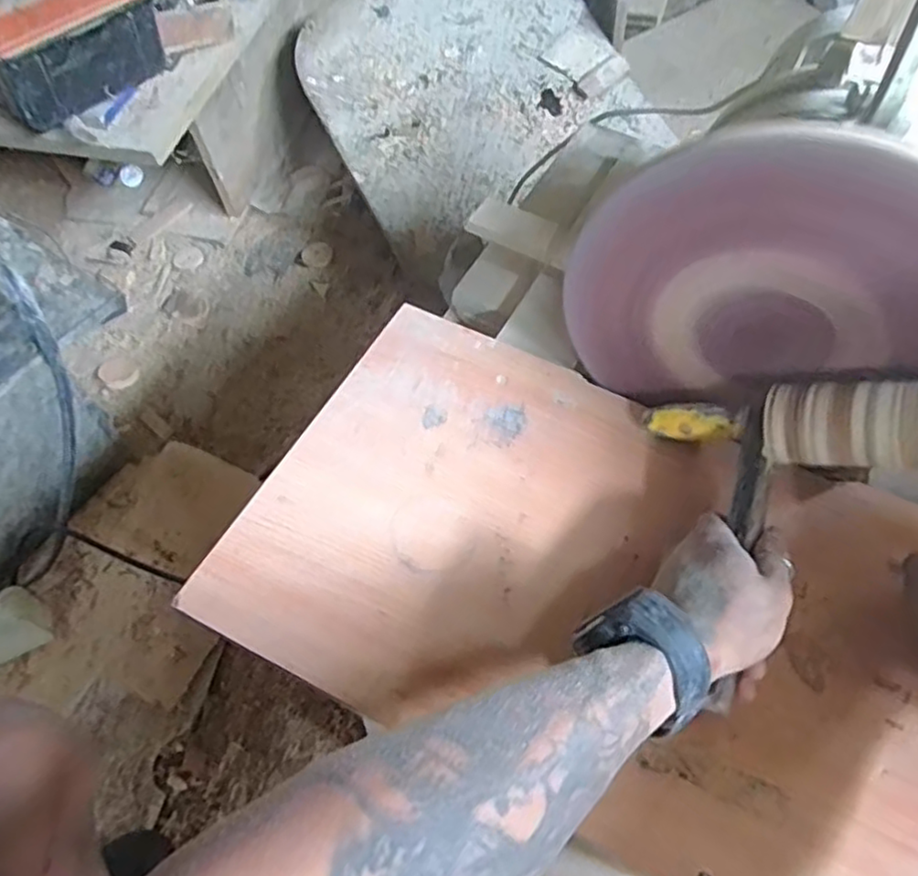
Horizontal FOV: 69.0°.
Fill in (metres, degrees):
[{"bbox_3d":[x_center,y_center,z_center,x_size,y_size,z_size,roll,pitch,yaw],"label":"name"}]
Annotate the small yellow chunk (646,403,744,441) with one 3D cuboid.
[{"bbox_3d":[0.163,-0.010,0.467,0.064,0.018,0.019,5,50,38],"label":"small yellow chunk"}]

